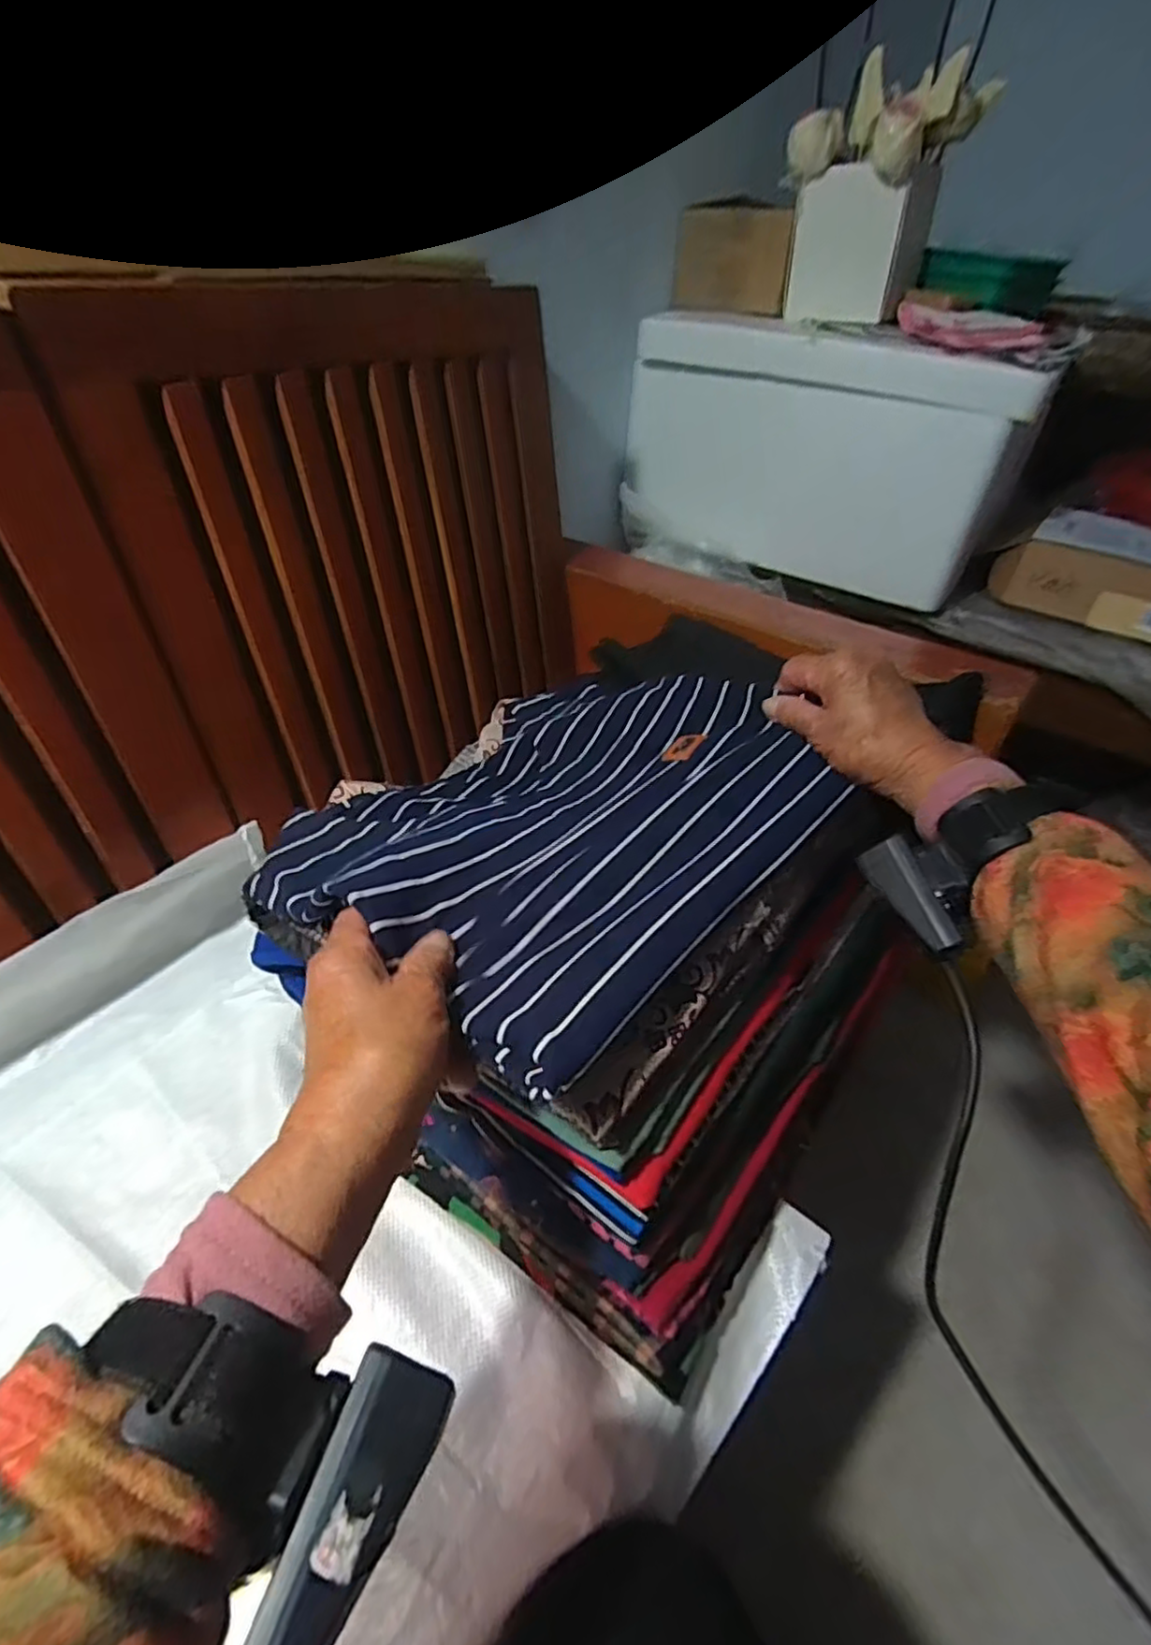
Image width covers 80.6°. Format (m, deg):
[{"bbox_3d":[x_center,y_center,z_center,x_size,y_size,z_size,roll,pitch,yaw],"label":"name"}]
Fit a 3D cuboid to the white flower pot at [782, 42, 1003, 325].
[{"bbox_3d":[0.352,-0.753,0.817,0.130,0.233,0.158,-29,51,-33],"label":"white flower pot"}]

